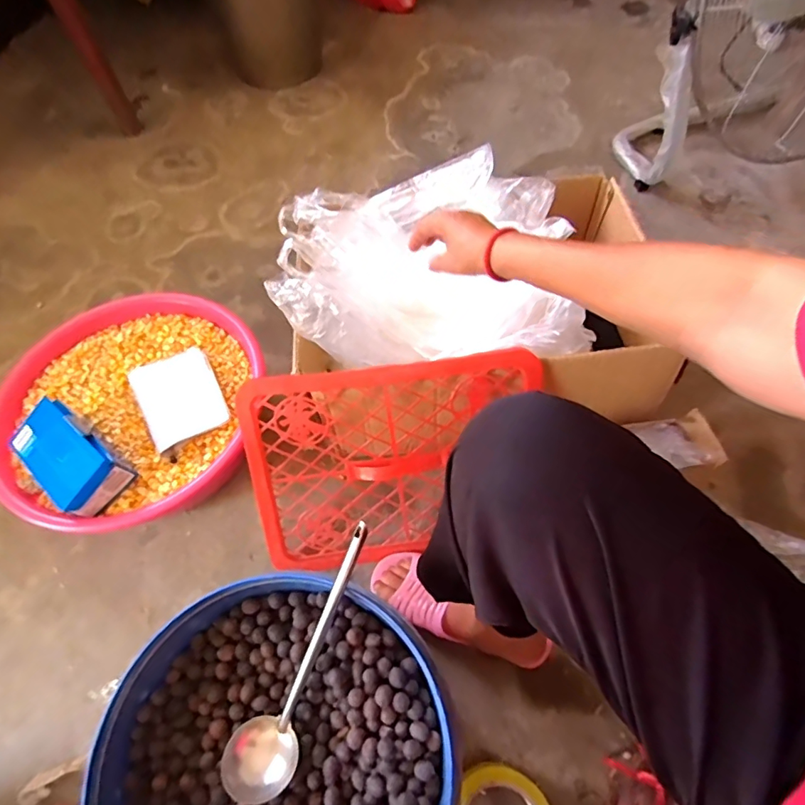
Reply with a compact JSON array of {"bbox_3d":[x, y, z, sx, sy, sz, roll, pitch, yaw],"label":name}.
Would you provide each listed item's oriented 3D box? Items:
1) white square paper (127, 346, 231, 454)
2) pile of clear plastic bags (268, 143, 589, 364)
[{"bbox_3d":[-0.312,-0.010,0.689,0.105,0.014,0.140,-25,61,-13],"label":"white square paper"},{"bbox_3d":[0.025,-0.183,0.636,0.359,0.109,0.287,2,60,3],"label":"pile of clear plastic bags"}]

